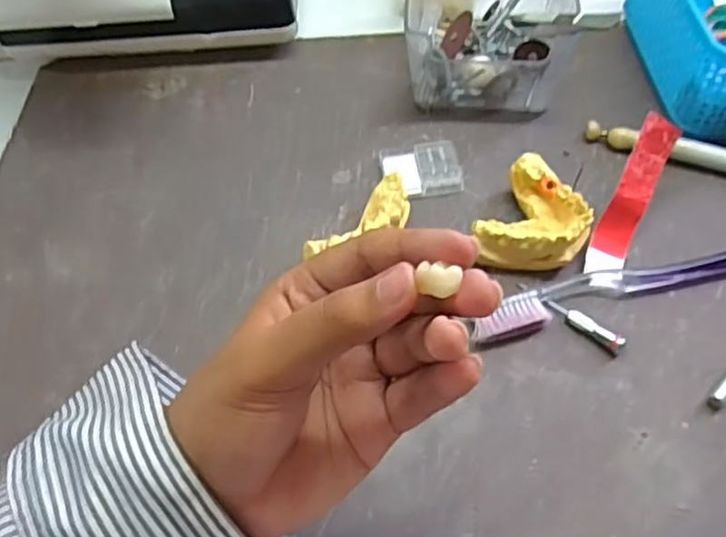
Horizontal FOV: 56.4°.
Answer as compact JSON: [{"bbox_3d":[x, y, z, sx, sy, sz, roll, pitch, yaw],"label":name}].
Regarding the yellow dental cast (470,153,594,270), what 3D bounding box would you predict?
[{"bbox_3d":[0.091,-0.023,0.353,0.050,0.026,0.062,29,65,19],"label":"yellow dental cast"}]

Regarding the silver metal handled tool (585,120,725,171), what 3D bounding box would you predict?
[{"bbox_3d":[0.187,-0.065,0.381,0.118,0.013,0.013,16,61,13],"label":"silver metal handled tool"}]

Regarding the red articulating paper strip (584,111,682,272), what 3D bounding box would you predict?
[{"bbox_3d":[0.140,-0.037,0.352,0.020,0.006,0.084,23,96,-5],"label":"red articulating paper strip"}]

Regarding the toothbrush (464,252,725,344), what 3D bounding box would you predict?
[{"bbox_3d":[0.143,0.004,0.342,0.185,0.010,0.021,-15,59,-5],"label":"toothbrush"}]

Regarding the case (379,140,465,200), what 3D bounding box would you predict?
[{"bbox_3d":[0.034,-0.058,0.390,0.042,0.007,0.037,-7,59,-1],"label":"case"}]

